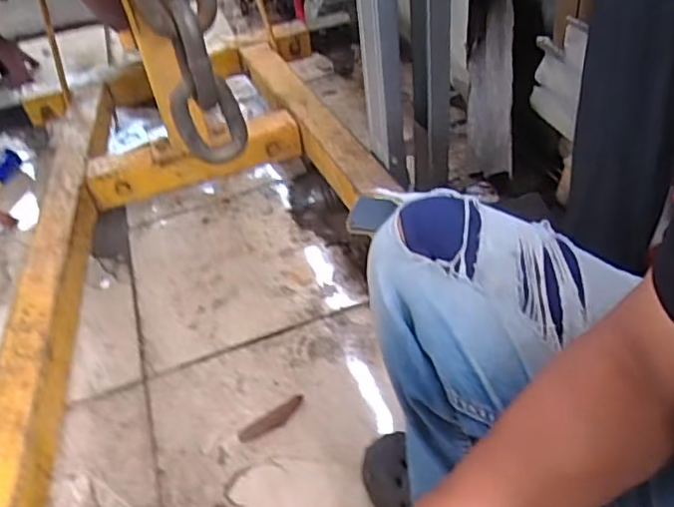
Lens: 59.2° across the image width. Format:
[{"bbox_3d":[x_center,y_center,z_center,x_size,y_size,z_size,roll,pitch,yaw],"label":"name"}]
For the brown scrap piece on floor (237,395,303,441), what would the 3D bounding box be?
[{"bbox_3d":[-0.097,0.252,0.899,0.110,0.013,0.028,-28,47,-22],"label":"brown scrap piece on floor"}]

